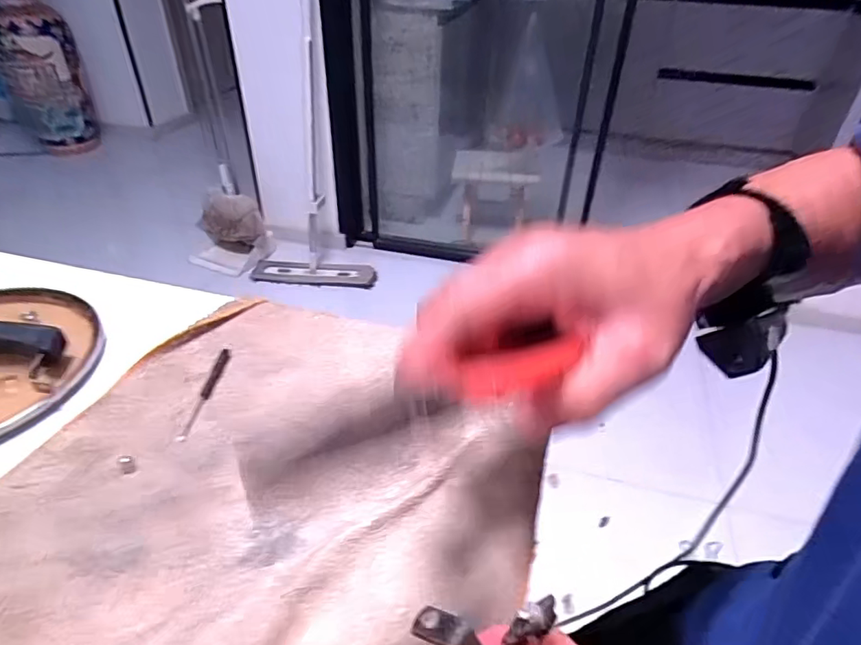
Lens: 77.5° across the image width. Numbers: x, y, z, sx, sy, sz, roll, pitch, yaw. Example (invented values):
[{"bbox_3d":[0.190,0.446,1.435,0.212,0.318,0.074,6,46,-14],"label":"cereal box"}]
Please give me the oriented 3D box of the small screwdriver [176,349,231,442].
[{"bbox_3d":[-0.152,0.047,0.364,0.009,0.004,0.087,2,38,0],"label":"small screwdriver"}]

